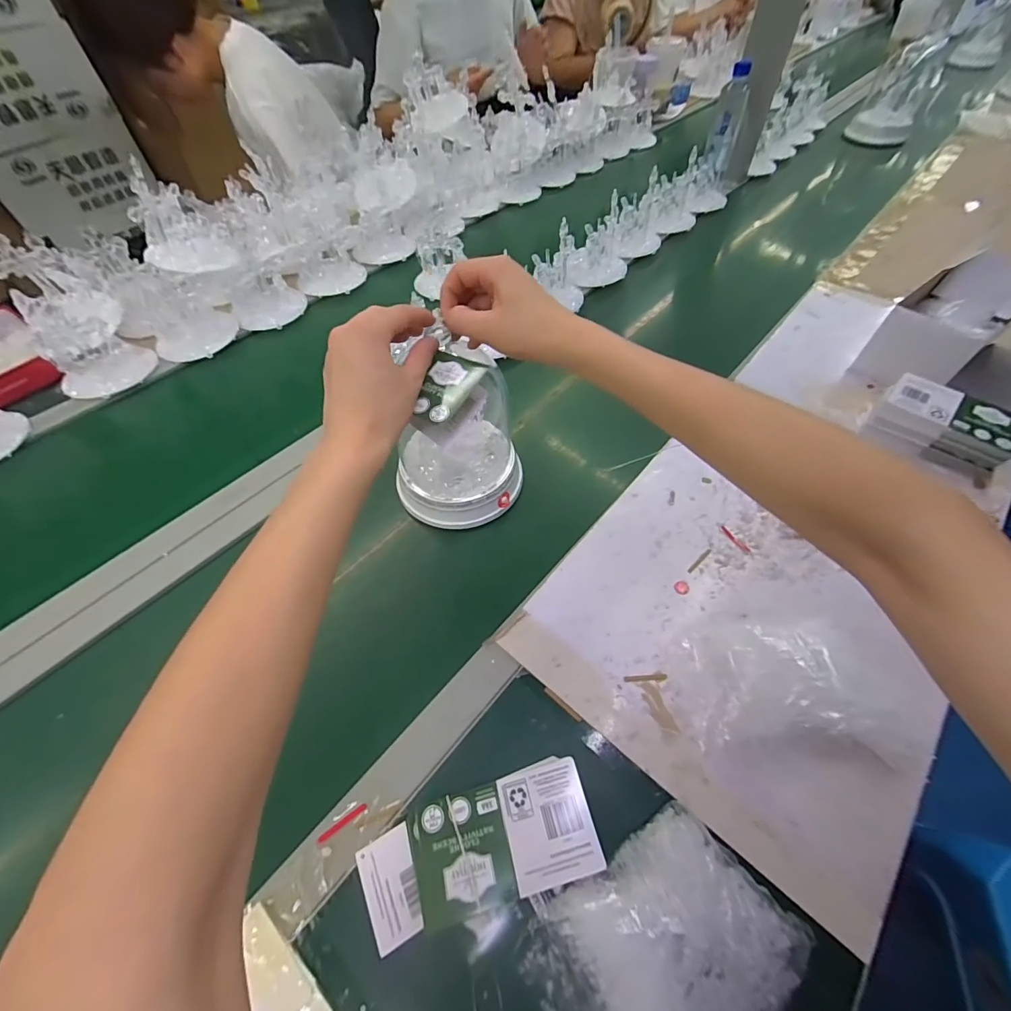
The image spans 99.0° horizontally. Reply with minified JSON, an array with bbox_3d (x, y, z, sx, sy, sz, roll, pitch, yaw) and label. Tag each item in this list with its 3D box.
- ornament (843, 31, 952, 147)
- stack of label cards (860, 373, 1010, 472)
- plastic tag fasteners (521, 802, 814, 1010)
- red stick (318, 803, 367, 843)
[{"bbox_3d":[0.998,-1.049,1.108,0.148,0.200,0.133,28,60,20],"label":"ornament"},{"bbox_3d":[0.522,-0.097,0.517,0.129,0.056,0.070,32,62,22],"label":"stack of label cards"},{"bbox_3d":[0.106,0.290,0.276,0.166,0.042,0.129,-32,59,-19],"label":"plastic tag fasteners"},{"bbox_3d":[-0.127,0.248,0.337,0.040,0.004,0.006,-31,59,-18],"label":"red stick"}]

